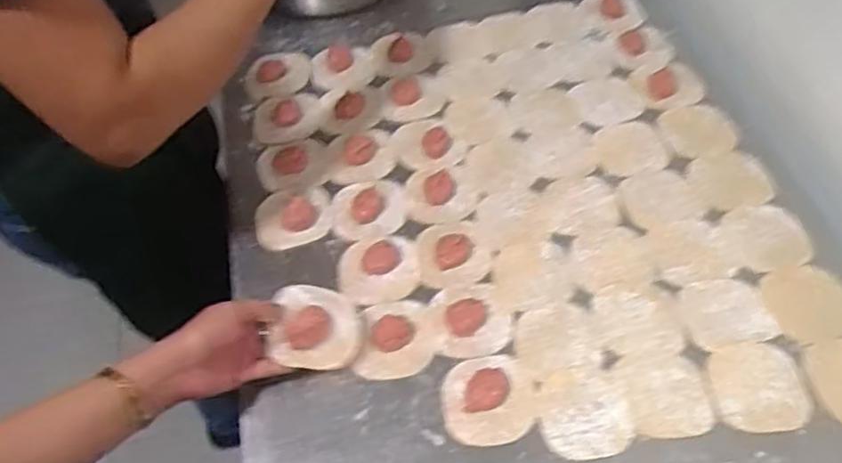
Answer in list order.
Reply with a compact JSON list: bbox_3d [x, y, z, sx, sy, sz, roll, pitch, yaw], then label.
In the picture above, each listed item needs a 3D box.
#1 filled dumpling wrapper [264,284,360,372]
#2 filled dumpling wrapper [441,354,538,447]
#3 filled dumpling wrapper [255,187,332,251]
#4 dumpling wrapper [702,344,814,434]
[{"bbox_3d":[-0.092,0.083,0.616,0.076,0.028,0.076,8,62,-13],"label":"filled dumpling wrapper"},{"bbox_3d":[0.059,0.144,0.605,0.081,0.018,0.080,-2,53,3],"label":"filled dumpling wrapper"},{"bbox_3d":[-0.139,-0.018,0.746,0.082,0.010,0.076,-2,53,3],"label":"filled dumpling wrapper"},{"bbox_3d":[0.294,0.136,0.603,0.084,0.004,0.079,-2,53,3],"label":"dumpling wrapper"}]

